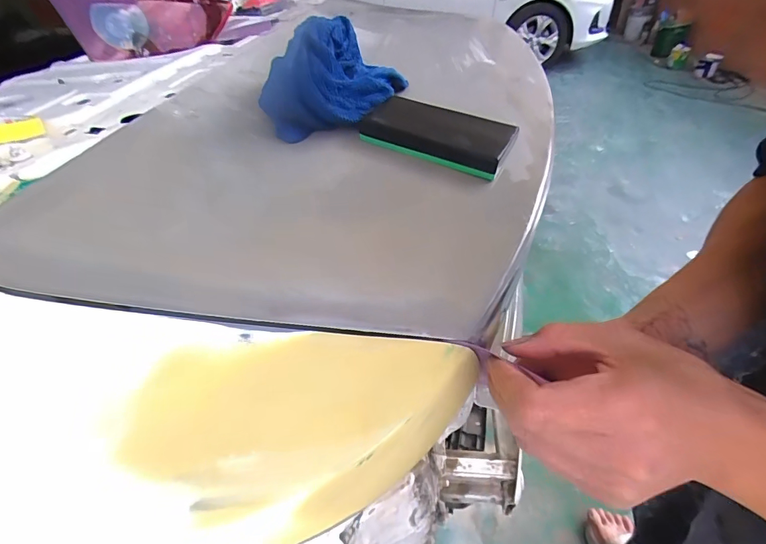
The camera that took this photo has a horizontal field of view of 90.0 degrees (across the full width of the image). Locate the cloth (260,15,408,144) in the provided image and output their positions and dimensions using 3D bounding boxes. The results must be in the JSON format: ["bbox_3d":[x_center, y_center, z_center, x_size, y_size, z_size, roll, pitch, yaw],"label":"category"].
[{"bbox_3d":[-0.042,-0.198,0.373,0.088,0.074,0.168,15,45,21],"label":"cloth"}]

